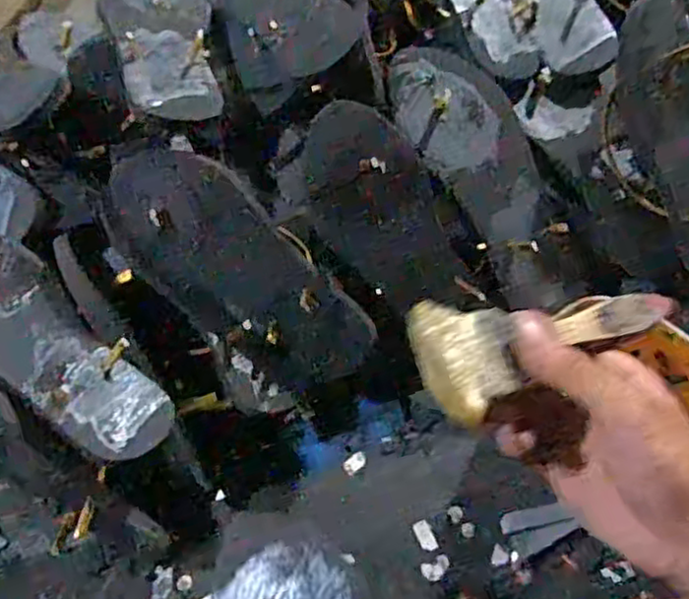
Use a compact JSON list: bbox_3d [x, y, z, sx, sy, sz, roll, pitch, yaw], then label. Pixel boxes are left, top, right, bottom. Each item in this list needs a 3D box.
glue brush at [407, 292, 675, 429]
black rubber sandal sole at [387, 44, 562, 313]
[{"bbox_3d":[0.103,0.017,0.354,0.146,0.022,0.059,-12,71,-23],"label":"glue brush"},{"bbox_3d":[0.121,-0.107,0.598,0.097,0.031,0.238,-30,96,-8],"label":"black rubber sandal sole"}]

